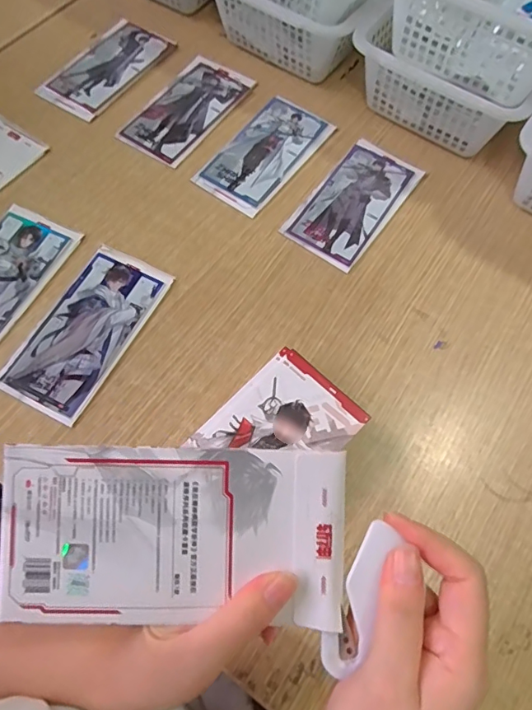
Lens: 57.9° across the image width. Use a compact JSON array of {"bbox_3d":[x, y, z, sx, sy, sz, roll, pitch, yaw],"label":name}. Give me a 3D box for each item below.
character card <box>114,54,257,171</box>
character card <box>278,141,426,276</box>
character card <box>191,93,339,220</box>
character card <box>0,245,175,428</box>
[{"bbox_3d":[-0.088,-0.283,0.549,0.085,0.004,0.163,31,68,11],"label":"character card"},{"bbox_3d":[0.093,-0.162,0.505,0.083,0.004,0.161,34,69,12],"label":"character card"},{"bbox_3d":[0.000,-0.222,0.528,0.082,0.005,0.160,34,68,10],"label":"character card"},{"bbox_3d":[-0.160,-0.024,0.431,0.082,0.005,0.161,26,67,9],"label":"character card"}]

